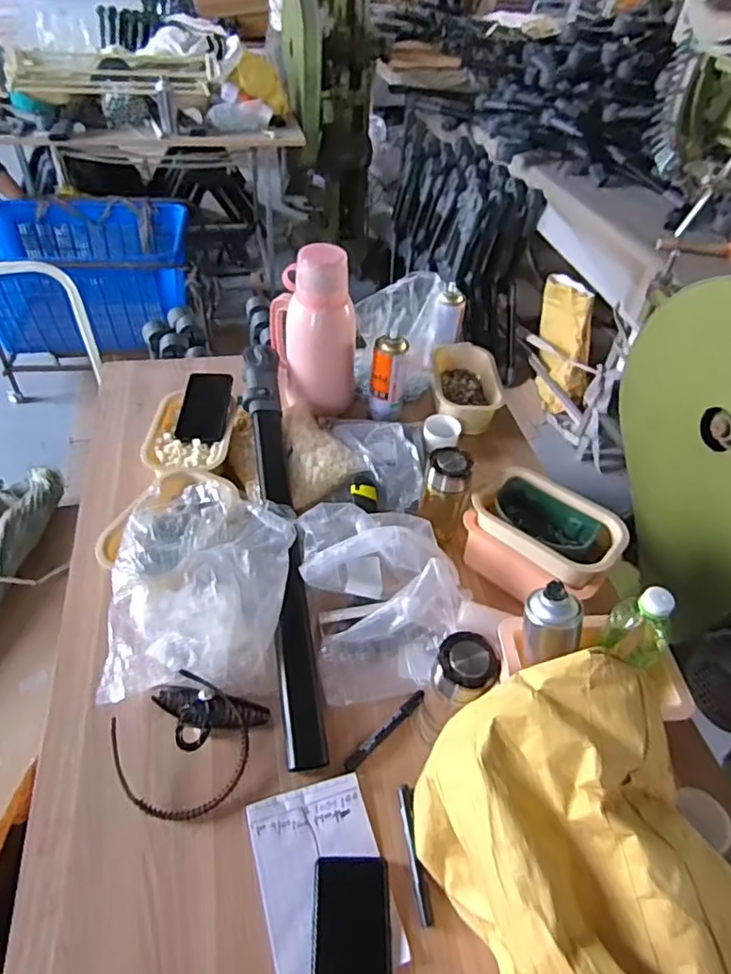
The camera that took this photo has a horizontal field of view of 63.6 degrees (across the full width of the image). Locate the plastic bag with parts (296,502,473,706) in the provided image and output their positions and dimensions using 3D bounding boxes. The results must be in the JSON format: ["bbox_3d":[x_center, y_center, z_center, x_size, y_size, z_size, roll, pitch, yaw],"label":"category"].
[{"bbox_3d":[0.023,0.131,0.806,0.207,0.110,0.259,-9,48,-15],"label":"plastic bag with parts"}]

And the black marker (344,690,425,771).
[{"bbox_3d":[0.025,0.293,0.718,0.126,0.017,0.015,-32,57,-31],"label":"black marker"}]

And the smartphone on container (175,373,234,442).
[{"bbox_3d":[-0.273,-0.139,1.004,0.080,0.010,0.164,-4,52,3],"label":"smartphone on container"}]

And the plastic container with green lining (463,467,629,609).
[{"bbox_3d":[0.251,0.084,0.859,0.198,0.126,0.130,36,53,25],"label":"plastic container with green lining"}]

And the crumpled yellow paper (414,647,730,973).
[{"bbox_3d":[0.190,0.345,0.534,0.239,0.234,0.288,-6,47,-11],"label":"crumpled yellow paper"}]

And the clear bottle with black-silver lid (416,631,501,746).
[{"bbox_3d":[0.102,0.236,0.673,0.065,0.181,0.064,18,47,11],"label":"clear bottle with black-silver lid"}]

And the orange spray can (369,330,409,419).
[{"bbox_3d":[0.041,-0.201,1.088,0.059,0.153,0.057,3,46,-3],"label":"orange spray can"}]

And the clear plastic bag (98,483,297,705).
[{"bbox_3d":[-0.215,0.128,0.795,0.220,0.099,0.305,3,46,-3],"label":"clear plastic bag"}]

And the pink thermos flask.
[{"bbox_3d":[-0.088,-0.278,1.054,0.177,0.274,0.116,4,46,-3],"label":"pink thermos flask"}]

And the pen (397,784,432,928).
[{"bbox_3d":[0.052,0.388,0.632,0.013,0.015,0.131,-3,47,-9],"label":"pen"}]

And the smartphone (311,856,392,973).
[{"bbox_3d":[-0.013,0.456,0.573,0.077,0.007,0.165,2,46,-4],"label":"smartphone"}]

